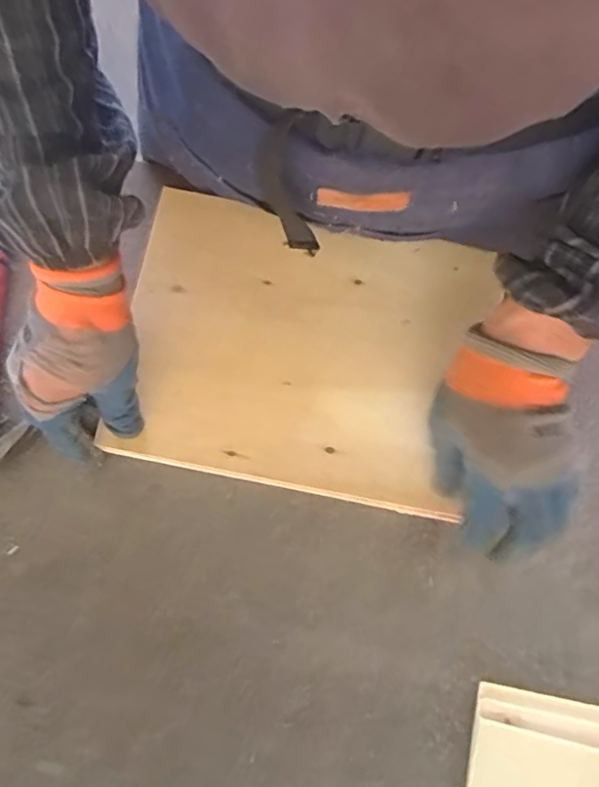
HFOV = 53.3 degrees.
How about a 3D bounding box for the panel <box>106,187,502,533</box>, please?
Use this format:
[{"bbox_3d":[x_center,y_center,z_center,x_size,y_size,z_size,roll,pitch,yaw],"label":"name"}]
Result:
[{"bbox_3d":[-0.001,-0.037,0.486,0.276,0.018,0.222,12,76,2],"label":"panel"}]

